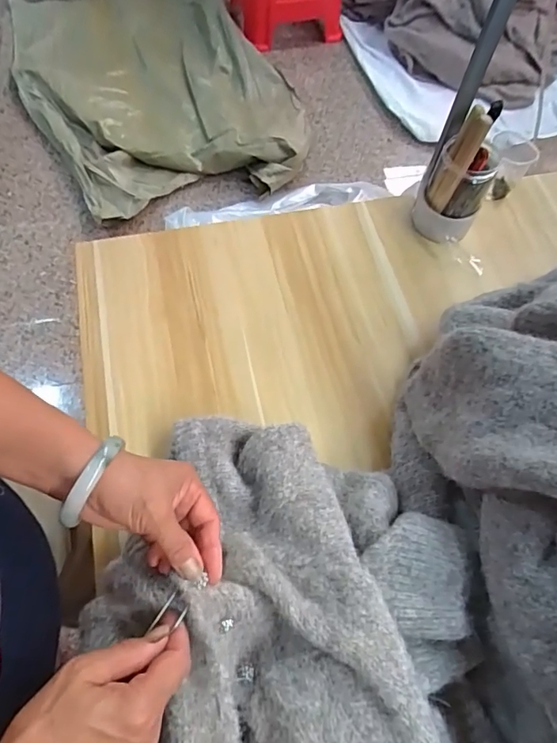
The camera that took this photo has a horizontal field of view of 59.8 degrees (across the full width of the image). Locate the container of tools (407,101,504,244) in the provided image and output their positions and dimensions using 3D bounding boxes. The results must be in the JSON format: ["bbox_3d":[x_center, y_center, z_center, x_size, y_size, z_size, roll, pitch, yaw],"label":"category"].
[{"bbox_3d":[0.239,-0.258,0.642,0.084,0.154,0.089,25,65,10],"label":"container of tools"}]

